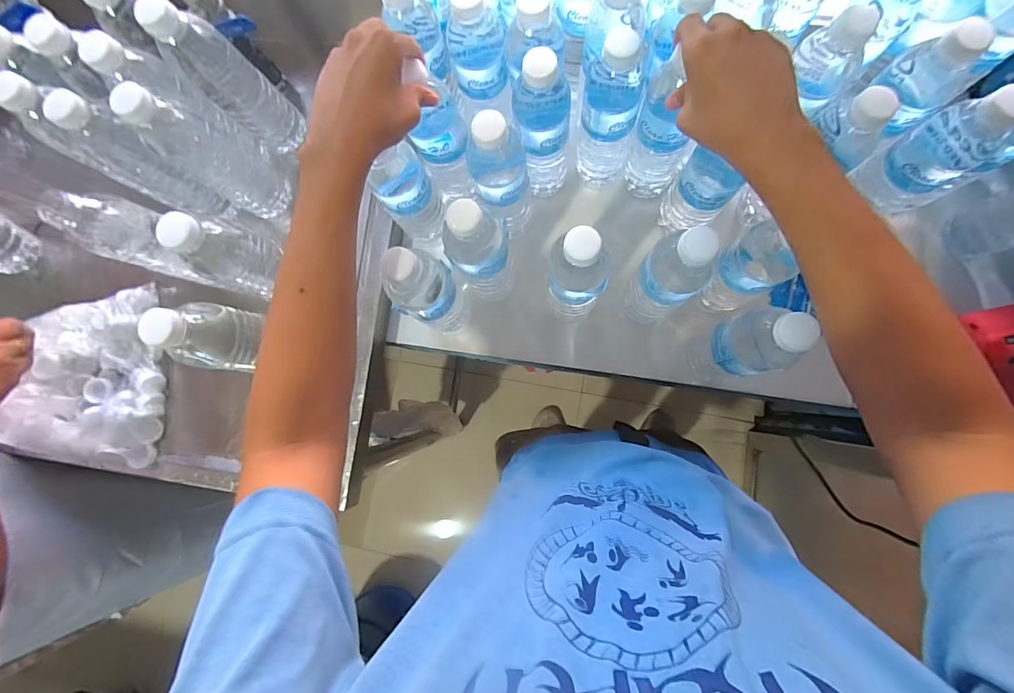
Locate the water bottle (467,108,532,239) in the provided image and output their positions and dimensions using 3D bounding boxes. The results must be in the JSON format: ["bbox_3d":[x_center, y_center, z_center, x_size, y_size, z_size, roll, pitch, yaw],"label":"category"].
[{"bbox_3d":[-0.001,-0.180,0.487,0.070,0.201,0.063,-13,83,3],"label":"water bottle"}]

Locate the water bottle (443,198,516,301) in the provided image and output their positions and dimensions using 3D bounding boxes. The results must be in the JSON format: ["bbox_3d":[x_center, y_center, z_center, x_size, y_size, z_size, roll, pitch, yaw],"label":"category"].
[{"bbox_3d":[-0.030,-0.101,0.481,0.063,0.204,0.069,-4,83,4],"label":"water bottle"}]

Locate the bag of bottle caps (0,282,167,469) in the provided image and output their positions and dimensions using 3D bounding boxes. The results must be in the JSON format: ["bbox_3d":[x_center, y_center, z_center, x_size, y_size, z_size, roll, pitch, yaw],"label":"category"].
[{"bbox_3d":[-0.522,0.029,0.551,0.191,0.053,0.223,8,84,6],"label":"bag of bottle caps"}]

